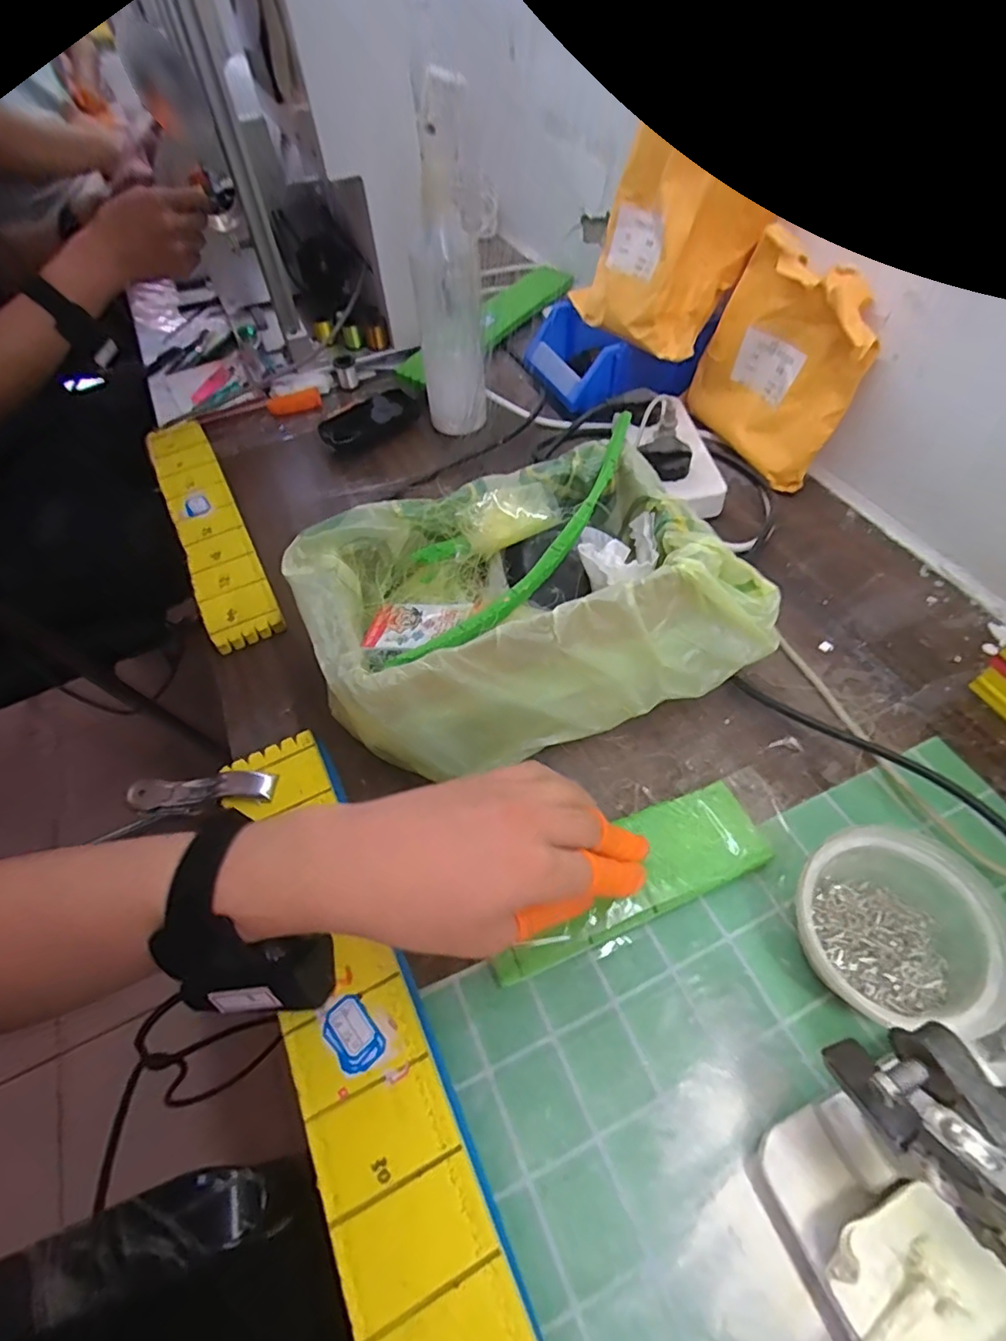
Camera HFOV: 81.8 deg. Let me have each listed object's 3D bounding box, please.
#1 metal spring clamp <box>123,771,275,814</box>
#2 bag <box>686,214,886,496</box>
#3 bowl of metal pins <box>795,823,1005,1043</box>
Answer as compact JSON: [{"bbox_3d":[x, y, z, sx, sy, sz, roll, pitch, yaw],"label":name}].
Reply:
[{"bbox_3d":[-0.205,0.083,0.398,0.111,0.026,0.020,-9,52,18],"label":"metal spring clamp"},{"bbox_3d":[0.254,-0.282,0.545,0.058,0.167,0.171,-23,56,-13],"label":"bag"},{"bbox_3d":[0.212,0.140,0.316,0.097,0.052,0.099,-2,54,2],"label":"bowl of metal pins"}]

